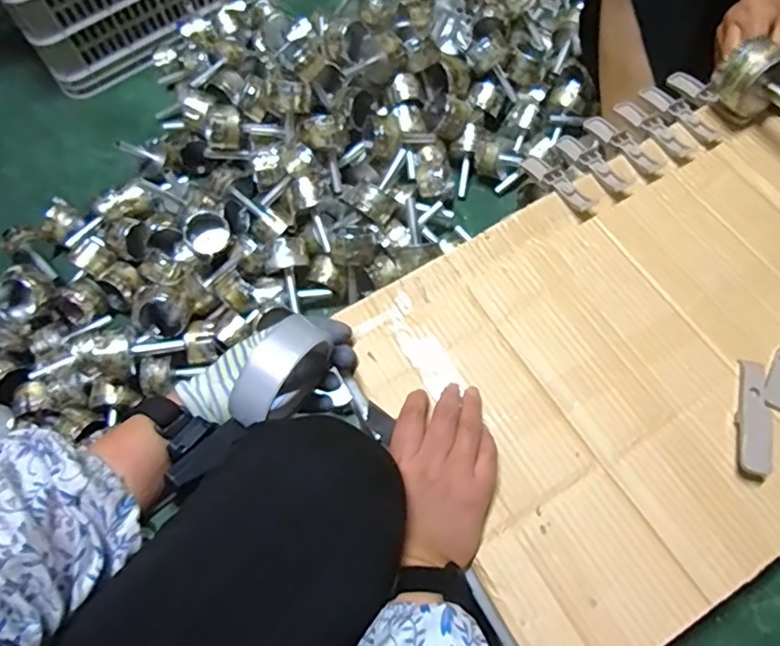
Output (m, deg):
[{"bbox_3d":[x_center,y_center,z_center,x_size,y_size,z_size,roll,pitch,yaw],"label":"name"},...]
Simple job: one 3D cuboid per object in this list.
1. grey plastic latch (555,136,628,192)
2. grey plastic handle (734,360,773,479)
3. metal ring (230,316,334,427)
[{"bbox_3d":[0.199,-0.159,0.560,0.023,0.013,0.092,-29,57,-9],"label":"grey plastic latch"},{"bbox_3d":[0.288,0.073,0.449,0.024,0.019,0.095,12,69,8],"label":"grey plastic handle"},{"bbox_3d":[-0.084,0.046,0.452,0.029,0.102,0.083,30,72,14],"label":"metal ring"}]

